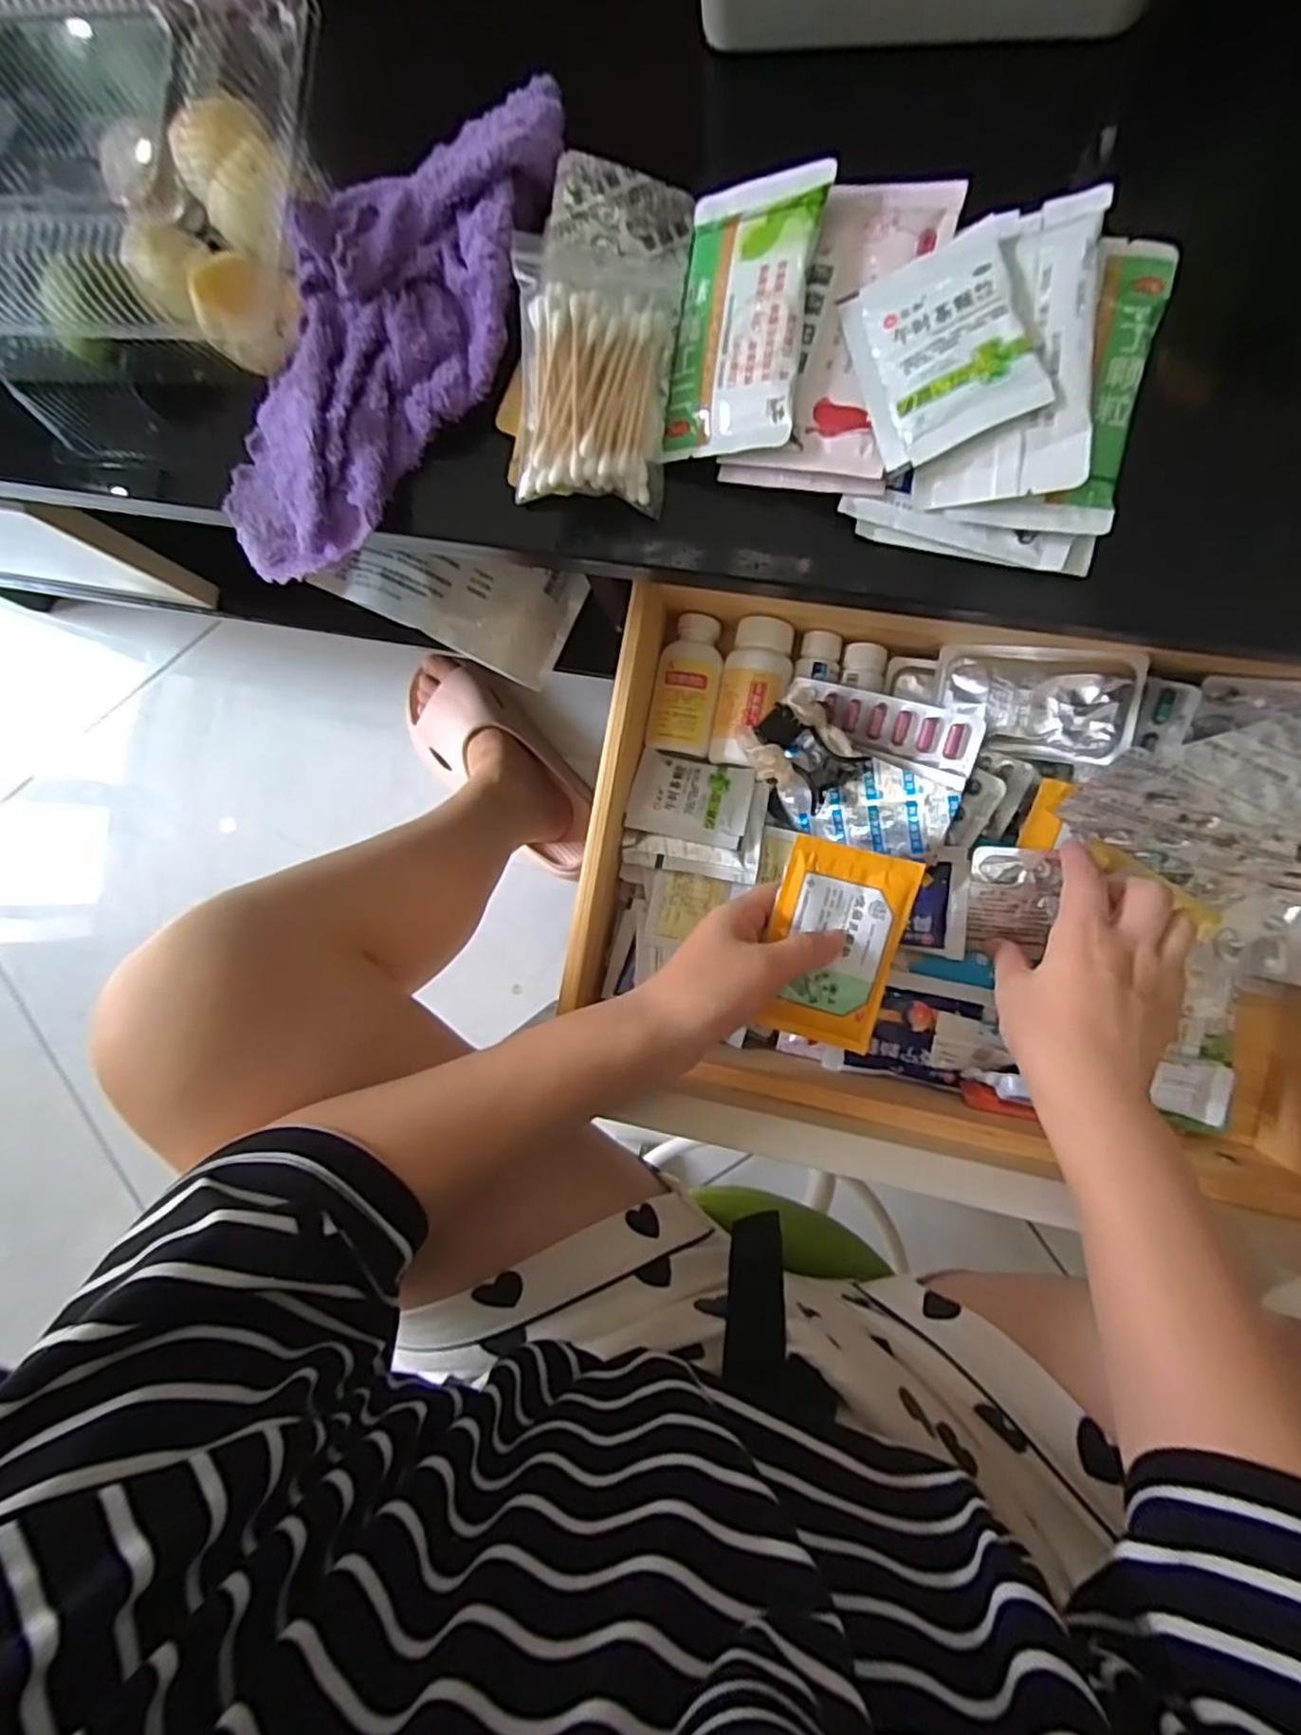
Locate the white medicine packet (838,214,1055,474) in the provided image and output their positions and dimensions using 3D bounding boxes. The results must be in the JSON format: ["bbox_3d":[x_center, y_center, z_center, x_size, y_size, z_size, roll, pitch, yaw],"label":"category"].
[{"bbox_3d":[0.109,-0.198,0.268,0.058,0.007,0.078,-16,82,25],"label":"white medicine packet"}]

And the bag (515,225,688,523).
[{"bbox_3d":[-0.022,-0.202,0.291,0.063,0.018,0.101,1,91,-18],"label":"bag"}]

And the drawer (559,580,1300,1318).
[{"bbox_3d":[0.188,0.010,0.418,0.444,0.084,0.297,13,91,7],"label":"drawer"}]

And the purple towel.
[{"bbox_3d":[-0.108,-0.231,0.309,0.085,0.049,0.235,37,94,5],"label":"purple towel"}]

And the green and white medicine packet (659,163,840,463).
[{"bbox_3d":[0.036,-0.224,0.287,0.057,0.009,0.107,11,96,31],"label":"green and white medicine packet"}]

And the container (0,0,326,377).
[{"bbox_3d":[-0.240,-0.287,0.293,0.198,0.057,0.122,5,90,7],"label":"container"}]

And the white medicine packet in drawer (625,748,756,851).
[{"bbox_3d":[0.027,-0.045,0.461,0.076,0.007,0.056,13,73,7],"label":"white medicine packet in drawer"}]

